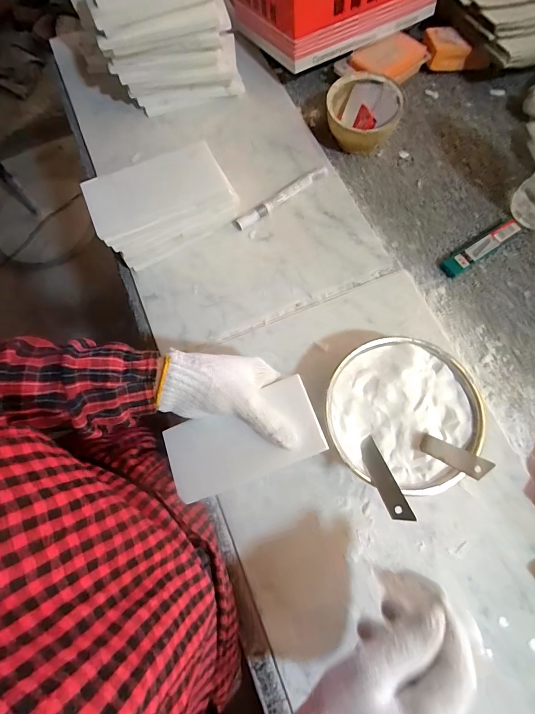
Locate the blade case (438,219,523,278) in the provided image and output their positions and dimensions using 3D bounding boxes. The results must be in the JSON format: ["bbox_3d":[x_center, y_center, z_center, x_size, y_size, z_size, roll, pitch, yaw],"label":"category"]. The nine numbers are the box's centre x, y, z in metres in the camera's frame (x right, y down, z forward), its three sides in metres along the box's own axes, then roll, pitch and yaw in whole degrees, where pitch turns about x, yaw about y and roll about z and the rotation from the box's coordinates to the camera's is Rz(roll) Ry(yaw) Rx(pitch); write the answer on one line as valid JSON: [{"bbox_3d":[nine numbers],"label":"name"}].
[{"bbox_3d":[0.270,-0.138,0.462,0.110,0.016,0.024,-30,75,-9],"label":"blade case"}]

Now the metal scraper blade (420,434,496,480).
[{"bbox_3d":[0.161,0.085,0.317,0.004,0.069,0.017,34,87,-20],"label":"metal scraper blade"}]

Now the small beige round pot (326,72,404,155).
[{"bbox_3d":[0.129,-0.329,0.501,0.094,0.055,0.098,9,73,3],"label":"small beige round pot"}]

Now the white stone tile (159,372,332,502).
[{"bbox_3d":[-0.025,0.080,0.348,0.148,0.012,0.073,-24,73,10],"label":"white stone tile"}]

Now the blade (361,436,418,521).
[{"bbox_3d":[0.102,0.108,0.322,0.017,0.004,0.077,-29,38,9],"label":"blade"}]

